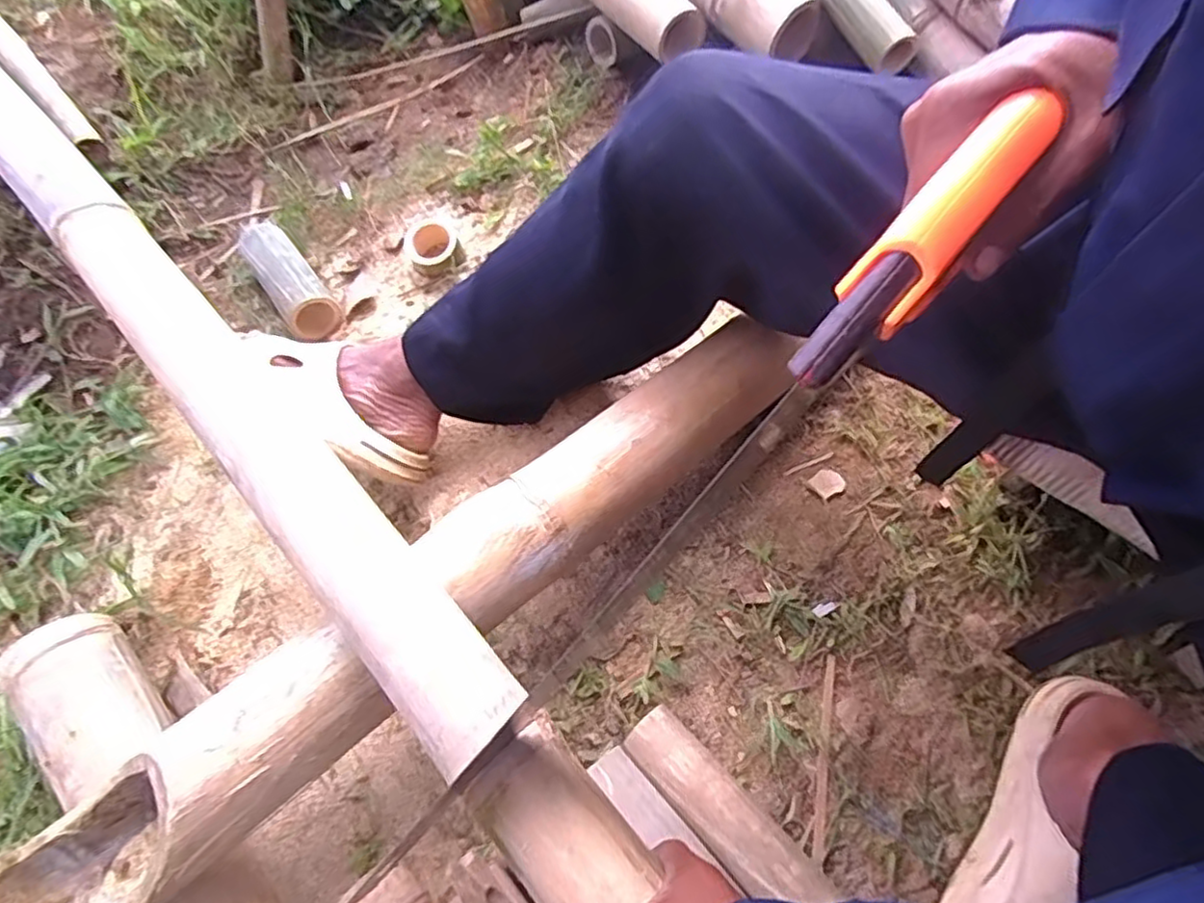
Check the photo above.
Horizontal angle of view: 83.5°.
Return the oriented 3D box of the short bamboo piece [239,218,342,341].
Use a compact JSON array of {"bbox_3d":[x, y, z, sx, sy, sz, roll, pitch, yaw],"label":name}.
[{"bbox_3d":[-0.384,-0.211,0.823,0.065,0.060,0.174,-37,65,-9],"label":"short bamboo piece"}]

